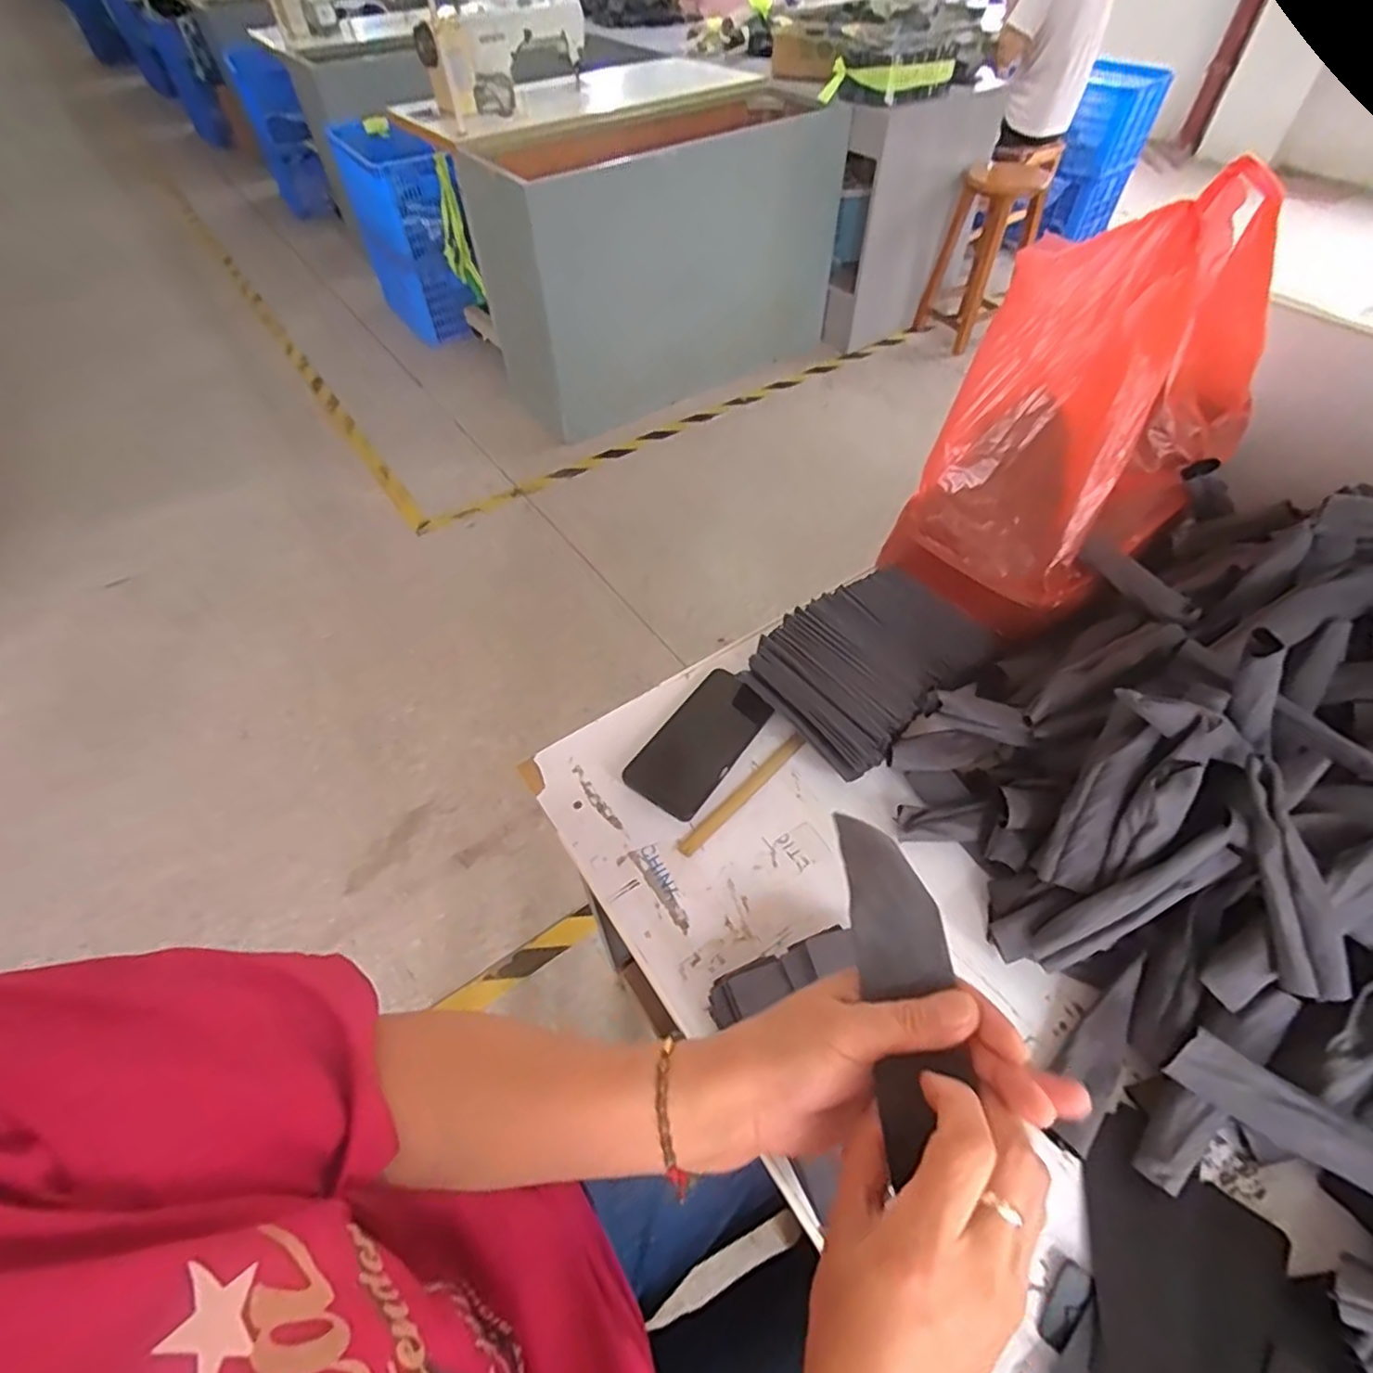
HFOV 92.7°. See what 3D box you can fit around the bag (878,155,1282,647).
[{"bbox_3d":[0.391,-0.262,0.629,0.300,0.298,0.189,-35,59,-23],"label":"bag"}]

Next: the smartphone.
[{"bbox_3d":[0.016,0.052,0.634,0.078,0.014,0.160,29,58,22],"label":"smartphone"}]

